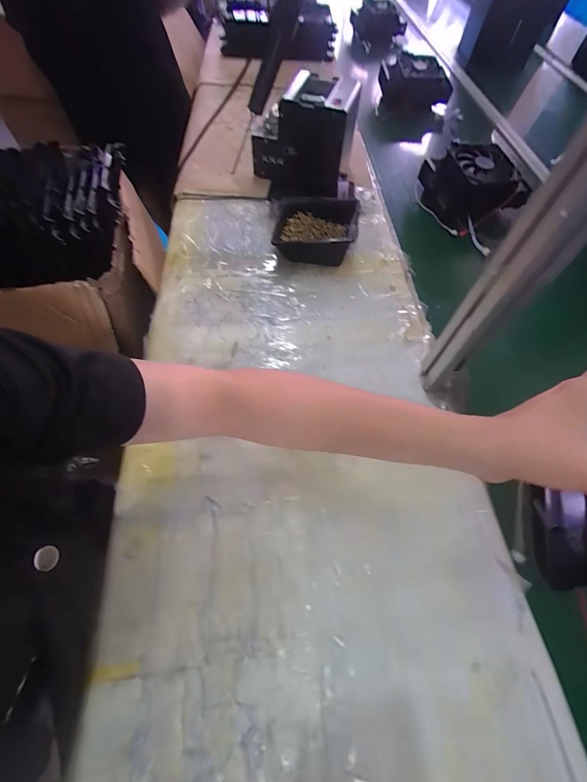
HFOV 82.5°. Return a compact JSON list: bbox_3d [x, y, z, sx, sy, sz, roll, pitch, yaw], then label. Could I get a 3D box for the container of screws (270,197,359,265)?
[{"bbox_3d":[0.038,-0.280,0.590,0.141,0.063,0.134,2,59,-2],"label":"container of screws"}]

